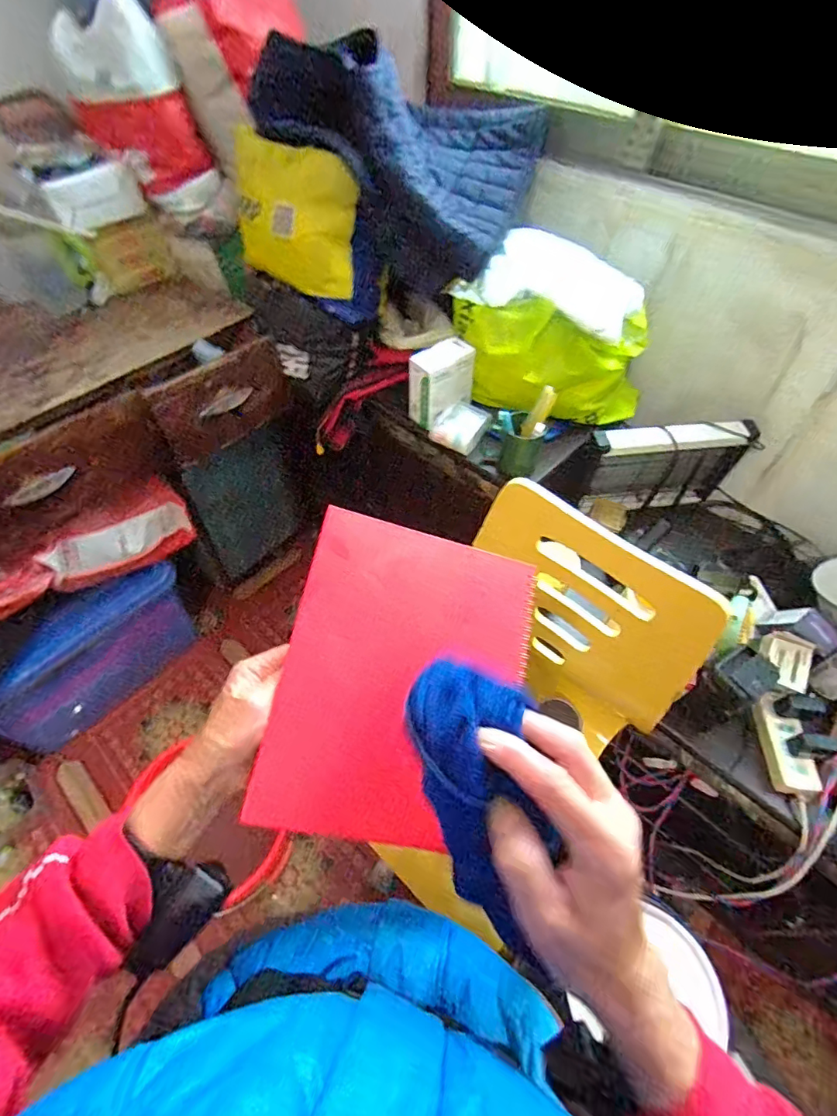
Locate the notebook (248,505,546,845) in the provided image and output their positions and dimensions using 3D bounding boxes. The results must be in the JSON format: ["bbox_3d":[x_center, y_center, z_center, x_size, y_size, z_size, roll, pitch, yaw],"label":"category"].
[{"bbox_3d":[-0.006,0.099,0.417,0.201,0.011,0.249,16,73,-13],"label":"notebook"}]

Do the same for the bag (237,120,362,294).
[{"bbox_3d":[-0.263,-0.680,1.000,0.293,0.237,0.081,18,42,4],"label":"bag"}]

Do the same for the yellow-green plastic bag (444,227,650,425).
[{"bbox_3d":[0.264,-0.450,1.032,0.382,0.255,0.272,31,59,20],"label":"yellow-green plastic bag"}]

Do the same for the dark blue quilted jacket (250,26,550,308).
[{"bbox_3d":[-0.011,-0.830,1.029,0.479,0.326,0.370,19,55,13],"label":"dark blue quilted jacket"}]

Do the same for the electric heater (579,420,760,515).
[{"bbox_3d":[0.547,-0.204,1.119,0.366,0.208,0.075,-7,54,-7],"label":"electric heater"}]

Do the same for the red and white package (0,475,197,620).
[{"bbox_3d":[-0.753,0.004,1.096,0.051,0.250,0.533,32,42,21],"label":"red and white package"}]

